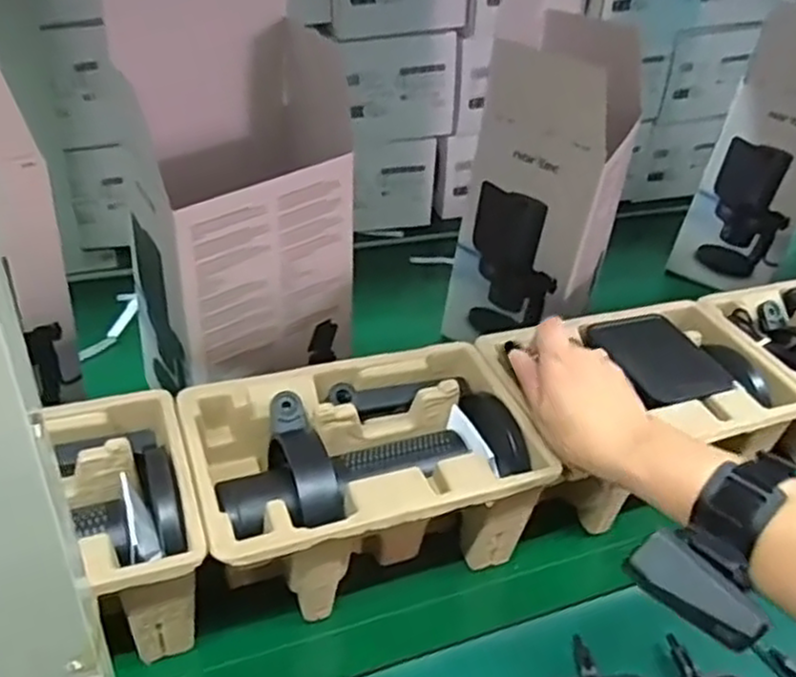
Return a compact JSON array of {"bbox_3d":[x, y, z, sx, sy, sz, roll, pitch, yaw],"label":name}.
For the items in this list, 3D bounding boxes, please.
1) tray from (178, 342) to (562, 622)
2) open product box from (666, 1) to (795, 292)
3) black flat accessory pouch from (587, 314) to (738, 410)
[{"bbox_3d":[-0.026,0.099,0.505,0.224,0.097,0.148,-10,39,-21],"label":"tray"},{"bbox_3d":[0.422,-0.206,0.808,0.120,0.291,0.114,23,39,21],"label":"open product box"},{"bbox_3d":[0.209,0.013,0.574,0.088,0.007,0.101,-15,41,-26],"label":"black flat accessory pouch"}]

